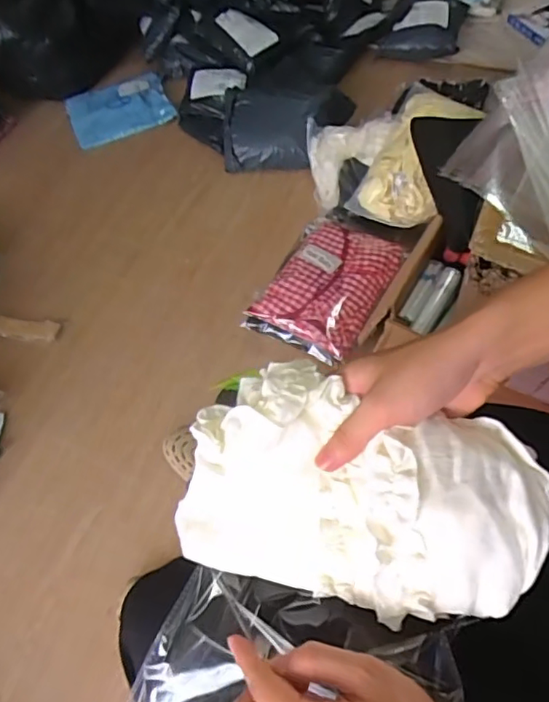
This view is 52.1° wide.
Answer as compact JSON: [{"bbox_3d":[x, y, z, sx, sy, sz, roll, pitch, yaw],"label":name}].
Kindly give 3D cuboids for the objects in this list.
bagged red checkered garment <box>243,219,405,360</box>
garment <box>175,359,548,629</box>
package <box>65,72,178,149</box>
[{"bbox_3d":[0.109,-0.144,1.137,0.218,0.045,0.286,26,66,18],"label":"bagged red checkered garment"},{"bbox_3d":[0.053,0.097,0.374,0.237,0.049,0.152,15,93,19],"label":"garment"},{"bbox_3d":[-0.425,-0.664,1.541,0.270,0.022,0.213,-20,61,-7],"label":"package"}]

